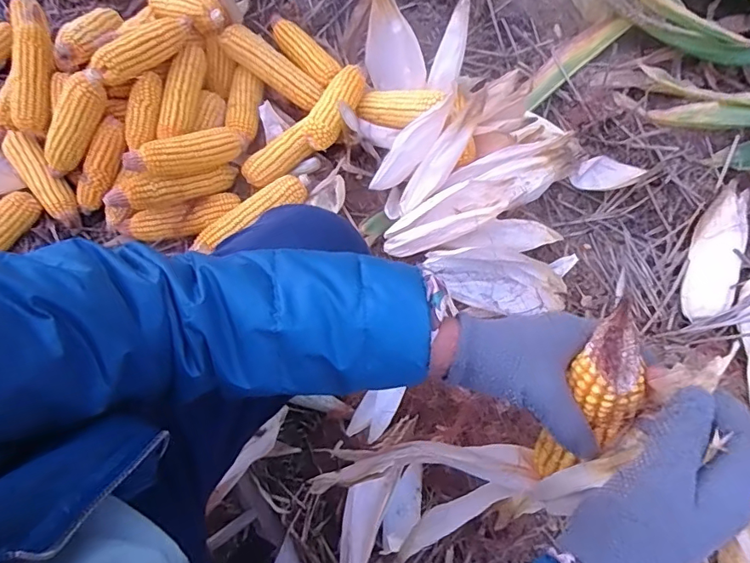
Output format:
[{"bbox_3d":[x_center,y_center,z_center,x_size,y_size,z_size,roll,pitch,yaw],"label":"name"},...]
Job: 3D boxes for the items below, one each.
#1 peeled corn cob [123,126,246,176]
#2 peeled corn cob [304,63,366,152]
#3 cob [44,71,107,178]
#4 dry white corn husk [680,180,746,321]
[{"bbox_3d":[-0.298,-0.203,0.763,0.175,0.047,0.047,-21,72,-27],"label":"peeled corn cob"},{"bbox_3d":[-0.066,-0.284,0.804,0.059,0.054,0.151,23,74,8],"label":"peeled corn cob"},{"bbox_3d":[-0.483,-0.245,0.774,0.185,0.048,0.053,-46,73,28],"label":"cob"},{"bbox_3d":[0.500,-0.044,0.702,0.062,0.041,0.214,17,86,6],"label":"dry white corn husk"}]

